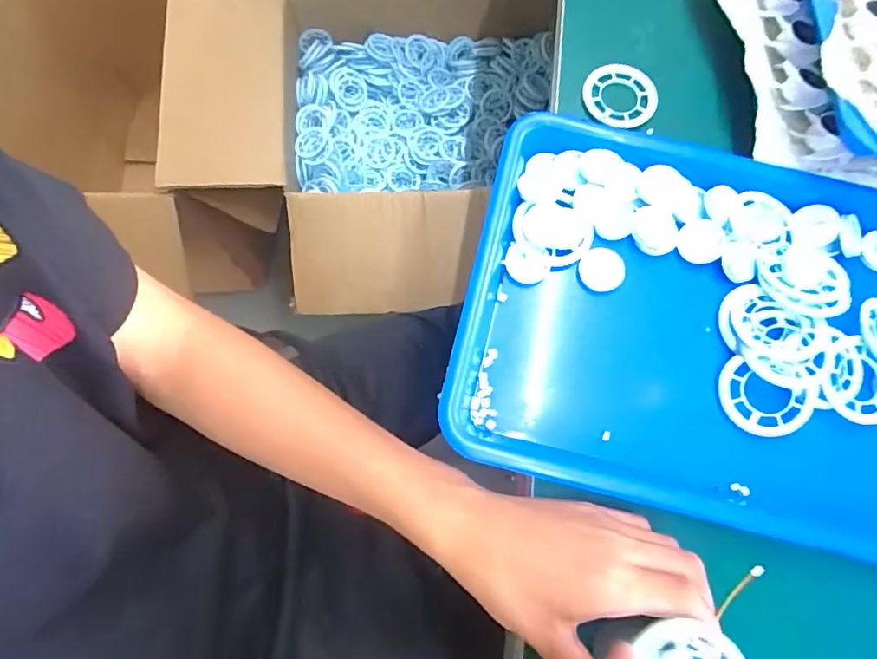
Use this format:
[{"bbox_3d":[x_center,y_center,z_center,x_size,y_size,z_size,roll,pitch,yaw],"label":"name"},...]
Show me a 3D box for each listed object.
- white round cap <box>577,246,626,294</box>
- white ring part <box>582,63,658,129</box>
[{"bbox_3d":[0.117,-0.043,0.366,0.031,0.004,0.032,36,85,0],"label":"white round cap"},{"bbox_3d":[0.145,-0.187,0.410,0.059,0.008,0.054,6,75,0],"label":"white ring part"}]

